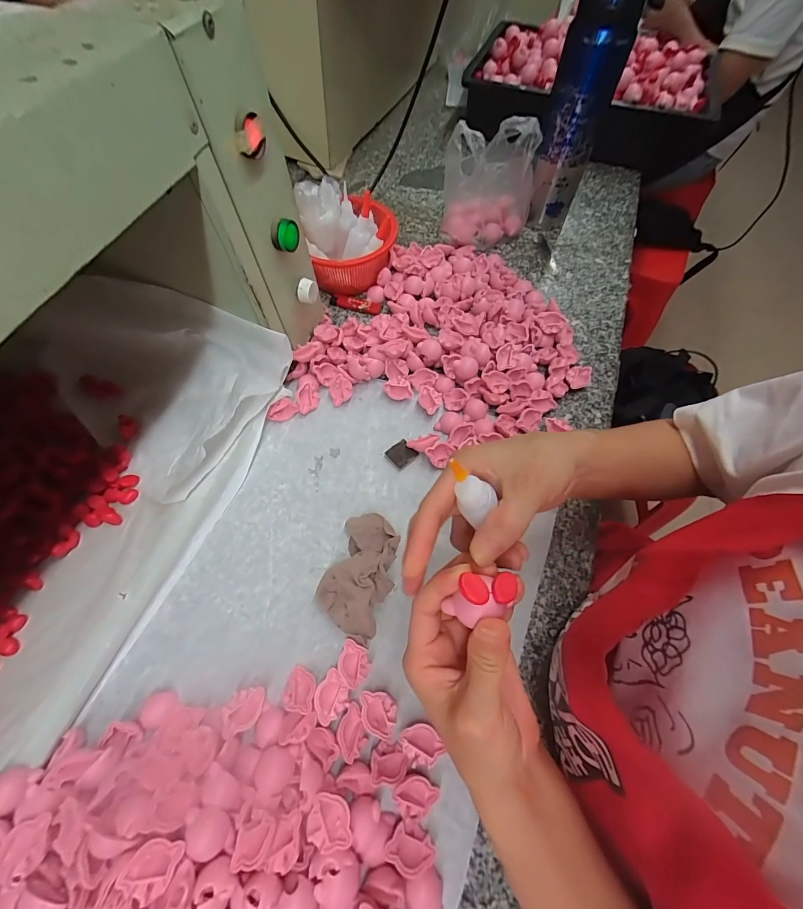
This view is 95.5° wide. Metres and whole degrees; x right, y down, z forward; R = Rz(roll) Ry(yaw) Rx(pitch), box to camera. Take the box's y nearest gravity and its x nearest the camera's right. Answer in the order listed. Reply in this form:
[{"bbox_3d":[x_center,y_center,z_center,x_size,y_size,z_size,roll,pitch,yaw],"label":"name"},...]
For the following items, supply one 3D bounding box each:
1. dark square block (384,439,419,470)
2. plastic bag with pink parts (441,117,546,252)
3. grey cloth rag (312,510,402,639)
[{"bbox_3d":[0.000,0.000,0.418,0.029,0.009,0.028,-36,69,-18],"label":"dark square block"},{"bbox_3d":[0.132,-0.408,0.549,0.135,0.146,0.132,12,63,5],"label":"plastic bag with pink parts"},{"bbox_3d":[-0.039,0.112,0.353,0.061,0.023,0.108,16,64,7],"label":"grey cloth rag"}]

